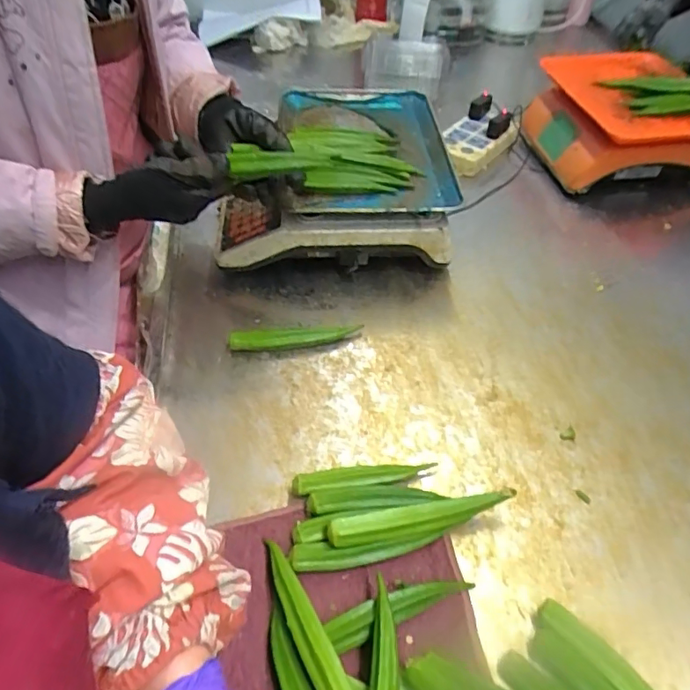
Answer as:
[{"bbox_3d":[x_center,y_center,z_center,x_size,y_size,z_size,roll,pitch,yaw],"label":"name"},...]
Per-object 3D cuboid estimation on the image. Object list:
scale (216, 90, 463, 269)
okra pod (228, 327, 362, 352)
[{"bbox_3d":[-0.018,-0.250,0.753,0.317,0.144,0.306,-2,50,-2],"label":"scale"},{"bbox_3d":[-0.062,-0.008,0.624,0.156,0.021,0.026,-3,50,-3],"label":"okra pod"}]

